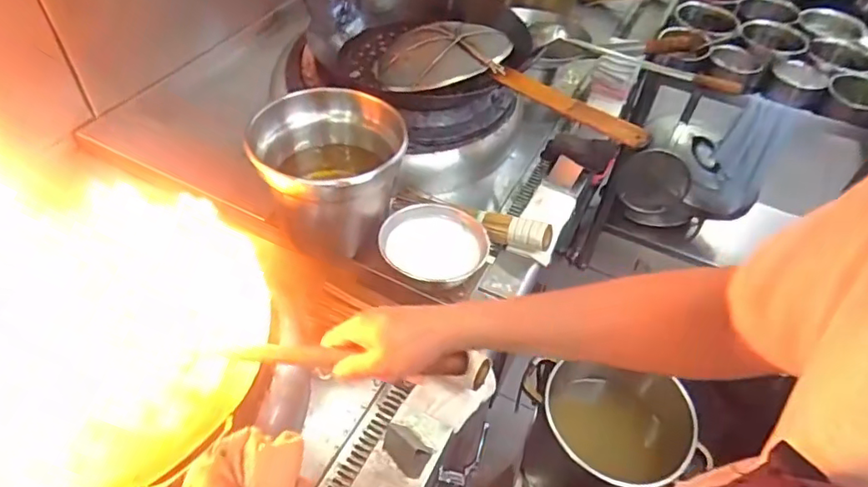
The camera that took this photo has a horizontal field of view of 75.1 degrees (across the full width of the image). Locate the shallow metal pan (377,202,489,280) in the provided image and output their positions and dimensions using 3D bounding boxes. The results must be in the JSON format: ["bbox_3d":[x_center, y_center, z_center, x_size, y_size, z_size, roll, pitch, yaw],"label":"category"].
[{"bbox_3d":[0.002,-0.004,0.896,0.165,0.034,0.154,2,48,-2],"label":"shallow metal pan"}]

